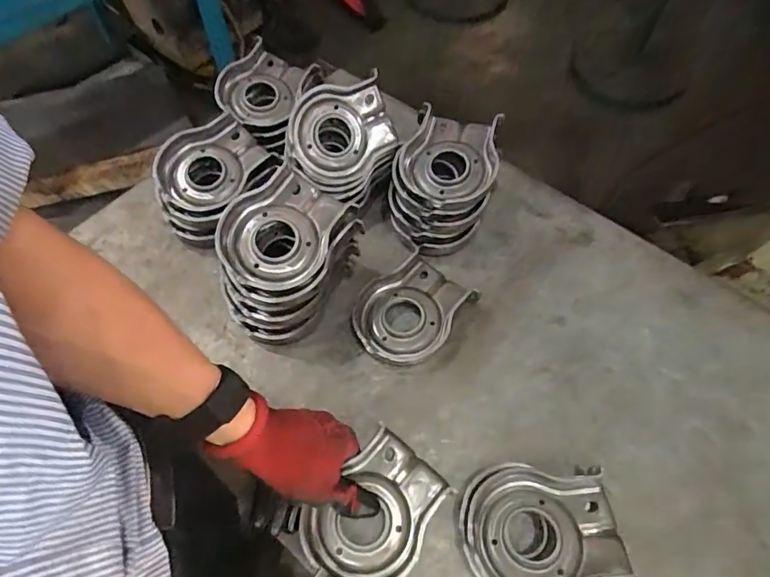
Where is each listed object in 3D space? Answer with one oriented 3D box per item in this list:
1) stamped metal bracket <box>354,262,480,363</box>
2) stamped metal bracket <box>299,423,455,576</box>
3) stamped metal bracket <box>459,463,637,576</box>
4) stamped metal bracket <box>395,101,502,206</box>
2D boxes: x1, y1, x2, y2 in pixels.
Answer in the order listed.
[{"bbox_3d":[0.023,0.024,0.540,0.101,0.027,0.121,38,66,20],"label":"stamped metal bracket"},{"bbox_3d":[-0.008,0.195,0.431,0.091,0.020,0.124,40,67,21],"label":"stamped metal bracket"},{"bbox_3d":[0.129,0.204,0.422,0.125,0.048,0.101,-4,59,-2],"label":"stamped metal bracket"},{"bbox_3d":[0.074,-0.143,0.565,0.105,0.033,0.126,19,62,10],"label":"stamped metal bracket"}]

